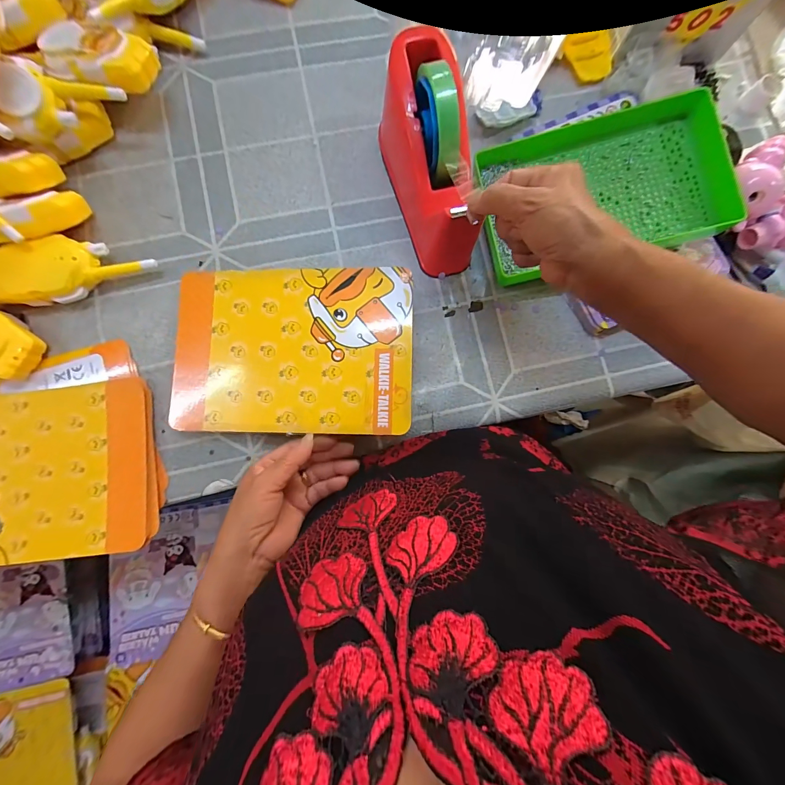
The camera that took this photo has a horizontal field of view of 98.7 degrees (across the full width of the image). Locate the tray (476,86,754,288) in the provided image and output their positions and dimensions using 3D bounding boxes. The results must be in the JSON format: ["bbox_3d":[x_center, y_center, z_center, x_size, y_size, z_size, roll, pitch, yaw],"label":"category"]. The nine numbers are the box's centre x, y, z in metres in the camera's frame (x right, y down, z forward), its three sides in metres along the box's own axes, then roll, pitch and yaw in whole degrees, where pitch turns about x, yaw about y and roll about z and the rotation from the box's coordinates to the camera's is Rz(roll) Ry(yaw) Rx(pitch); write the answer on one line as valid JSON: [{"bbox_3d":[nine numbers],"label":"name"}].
[{"bbox_3d":[0.228,-0.226,0.371,0.246,0.028,0.156,-13,88,5],"label":"tray"}]

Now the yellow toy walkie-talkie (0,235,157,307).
[{"bbox_3d":[-0.343,-0.129,0.356,0.164,0.036,0.056,-14,85,-5],"label":"yellow toy walkie-talkie"}]

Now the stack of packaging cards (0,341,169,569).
[{"bbox_3d":[-0.372,0.071,0.345,0.247,0.016,0.208,-12,85,-5],"label":"stack of packaging cards"}]

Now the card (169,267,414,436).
[{"bbox_3d":[-0.104,-0.045,0.344,0.245,0.004,0.168,1,84,5],"label":"card"}]

